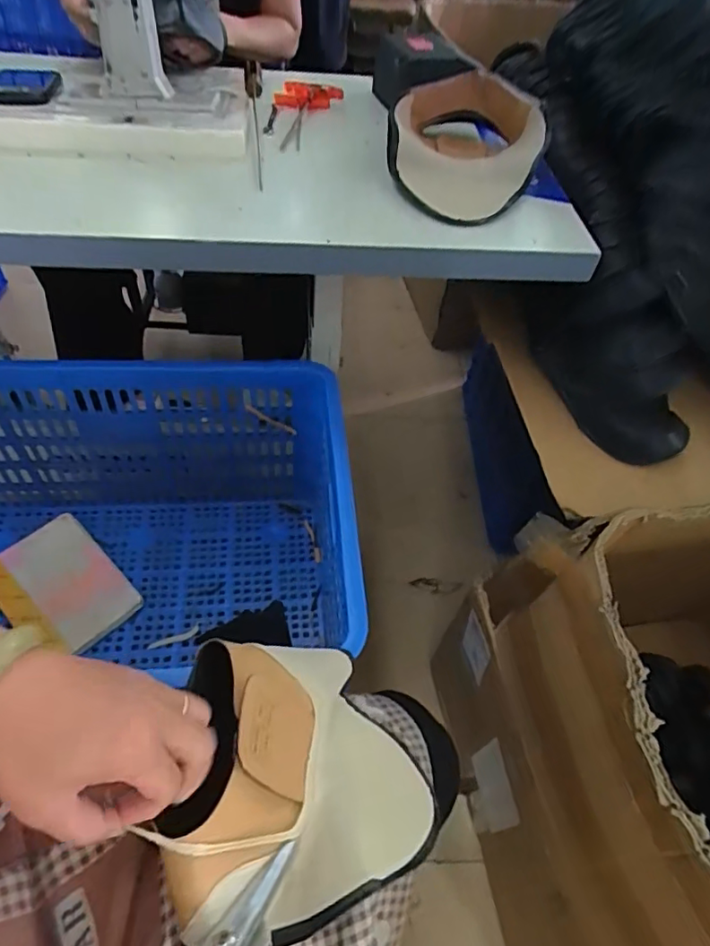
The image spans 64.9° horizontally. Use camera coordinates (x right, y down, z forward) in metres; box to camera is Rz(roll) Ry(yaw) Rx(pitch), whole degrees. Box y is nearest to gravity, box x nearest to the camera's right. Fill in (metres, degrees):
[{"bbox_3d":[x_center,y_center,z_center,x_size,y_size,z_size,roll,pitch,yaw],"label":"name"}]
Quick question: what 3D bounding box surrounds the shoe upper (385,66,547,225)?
[{"bbox_3d":[0.138,-0.423,0.710,0.188,0.094,0.273,10,51,2],"label":"shoe upper"}]

